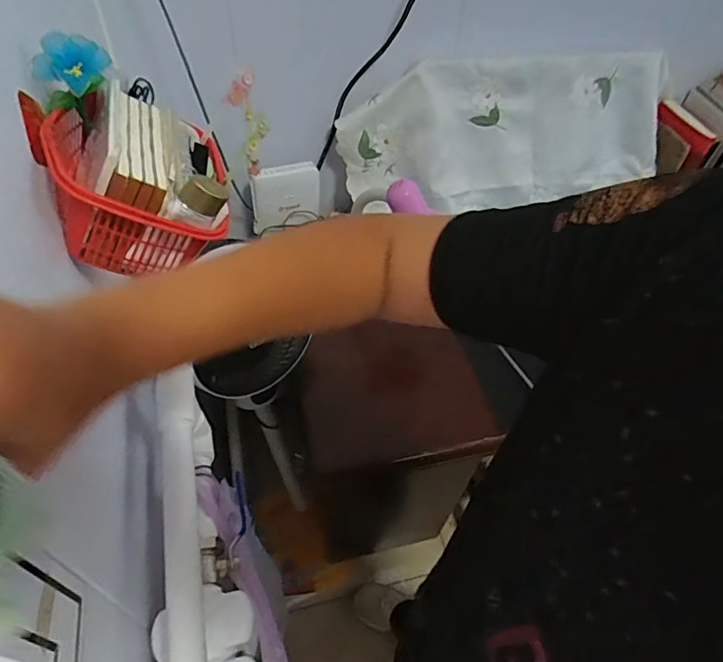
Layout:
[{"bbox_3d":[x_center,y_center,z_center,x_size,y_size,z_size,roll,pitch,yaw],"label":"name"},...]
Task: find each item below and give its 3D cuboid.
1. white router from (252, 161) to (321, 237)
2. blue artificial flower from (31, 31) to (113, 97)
[{"bbox_3d":[-0.150,-0.266,1.045,0.138,0.128,0.032,-19,54,-17],"label":"white router"},{"bbox_3d":[-0.259,-0.238,0.475,0.035,0.051,0.070,23,53,14],"label":"blue artificial flower"}]

